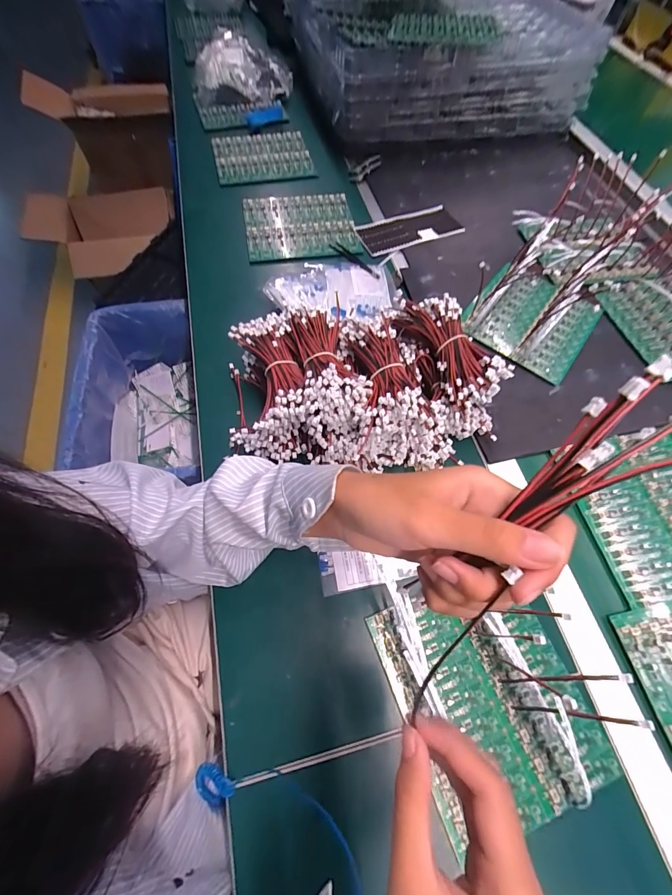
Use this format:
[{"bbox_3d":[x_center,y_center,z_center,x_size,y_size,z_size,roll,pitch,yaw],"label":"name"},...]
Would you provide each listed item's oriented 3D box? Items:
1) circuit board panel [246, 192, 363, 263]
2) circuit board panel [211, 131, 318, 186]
[{"bbox_3d":[-0.067,-0.420,0.650,0.202,0.015,0.176,-6,64,-6],"label":"circuit board panel"},{"bbox_3d":[-0.161,-0.634,0.760,0.212,0.017,0.190,-11,72,-3],"label":"circuit board panel"}]

